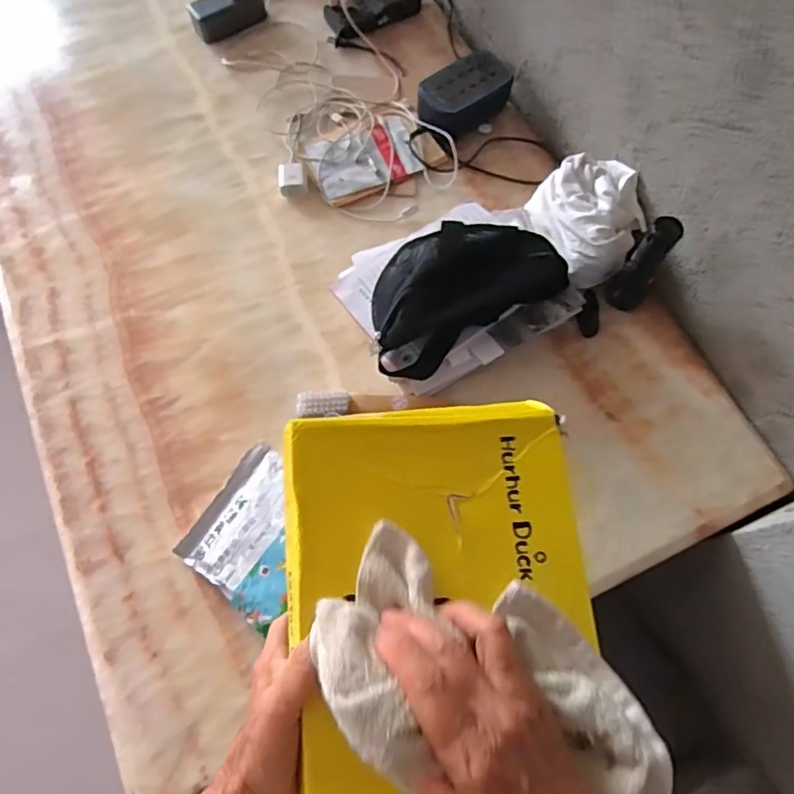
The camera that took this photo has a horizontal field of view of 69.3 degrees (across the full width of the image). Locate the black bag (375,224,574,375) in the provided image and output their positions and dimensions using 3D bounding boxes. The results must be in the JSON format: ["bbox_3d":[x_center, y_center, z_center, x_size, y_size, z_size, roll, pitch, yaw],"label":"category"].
[{"bbox_3d":[0.071,-0.157,0.776,0.280,0.064,0.183,-32,74,-12],"label":"black bag"}]

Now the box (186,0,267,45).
[{"bbox_3d":[-0.303,-0.694,1.035,0.133,0.046,0.072,-24,71,-9],"label":"box"}]

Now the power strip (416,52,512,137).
[{"bbox_3d":[0.109,-0.492,0.933,0.149,0.056,0.091,-39,74,-14],"label":"power strip"}]

